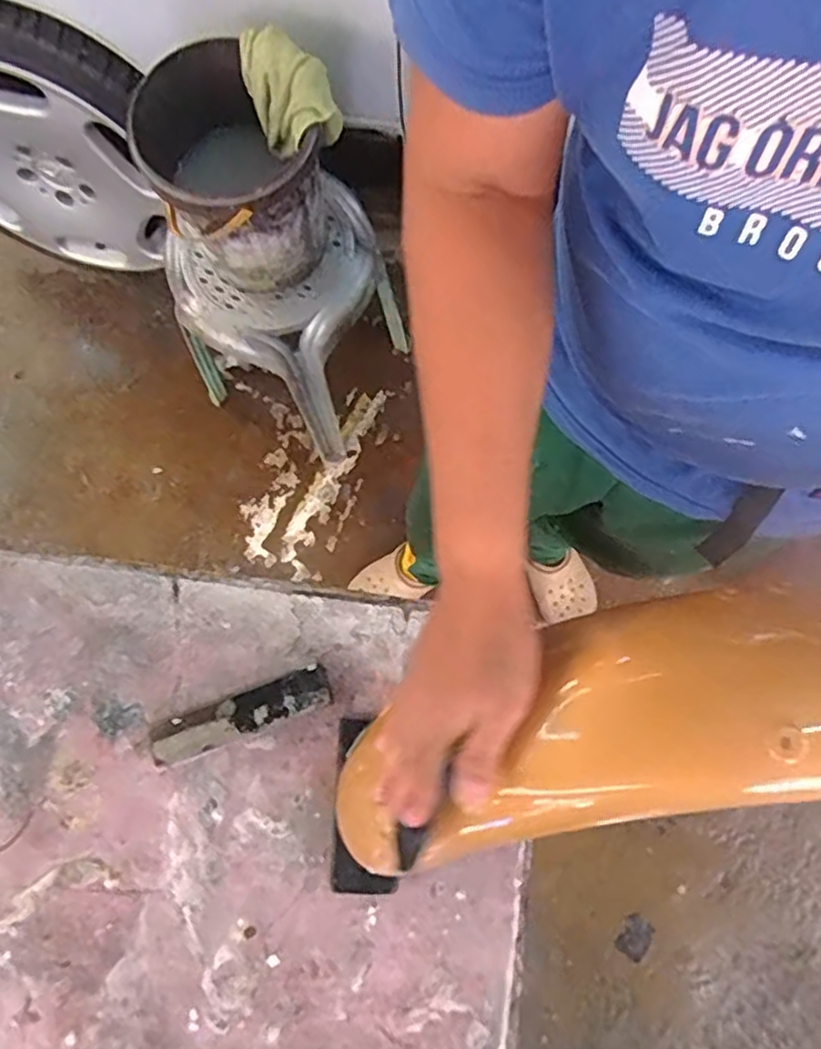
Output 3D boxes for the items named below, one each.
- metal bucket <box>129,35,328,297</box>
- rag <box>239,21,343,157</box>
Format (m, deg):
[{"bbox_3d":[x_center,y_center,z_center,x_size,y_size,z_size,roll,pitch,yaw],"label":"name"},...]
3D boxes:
[{"bbox_3d":[-0.238,-0.456,0.927,0.187,0.236,0.205,0,78,1],"label":"metal bucket"},{"bbox_3d":[-0.148,-0.534,0.850,0.090,0.089,0.151,-23,78,-4],"label":"rag"}]

